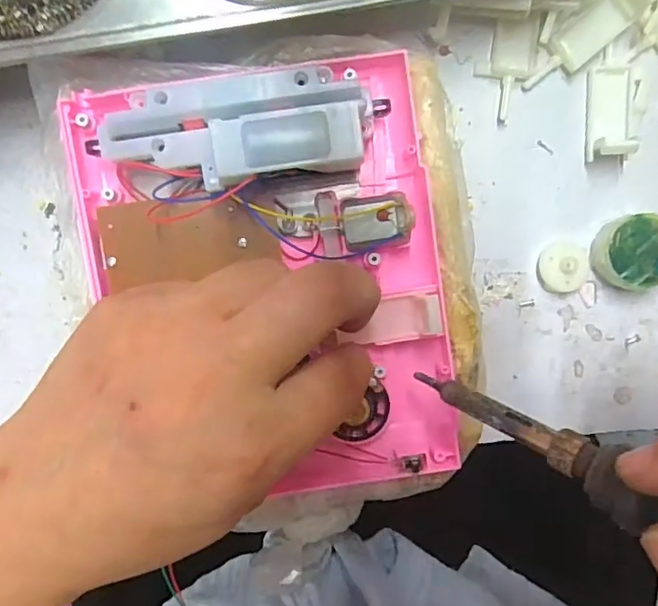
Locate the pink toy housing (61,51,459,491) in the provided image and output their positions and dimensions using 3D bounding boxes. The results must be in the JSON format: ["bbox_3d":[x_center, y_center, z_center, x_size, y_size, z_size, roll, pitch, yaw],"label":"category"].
[{"bbox_3d":[-0.022,-0.005,0.218,0.131,0.022,0.160,-8,98,-1],"label":"pink toy housing"}]

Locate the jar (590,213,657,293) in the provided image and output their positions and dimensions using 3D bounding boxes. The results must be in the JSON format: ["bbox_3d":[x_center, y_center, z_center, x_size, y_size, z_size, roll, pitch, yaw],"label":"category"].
[{"bbox_3d":[0.137,-0.022,0.251,0.033,0.016,0.033,0,96,-1],"label":"jar"}]

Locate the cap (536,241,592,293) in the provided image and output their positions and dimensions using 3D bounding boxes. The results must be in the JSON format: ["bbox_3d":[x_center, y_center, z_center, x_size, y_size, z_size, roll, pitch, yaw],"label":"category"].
[{"bbox_3d":[0.109,-0.016,0.256,0.024,0.007,0.023,0,96,-1],"label":"cap"}]

